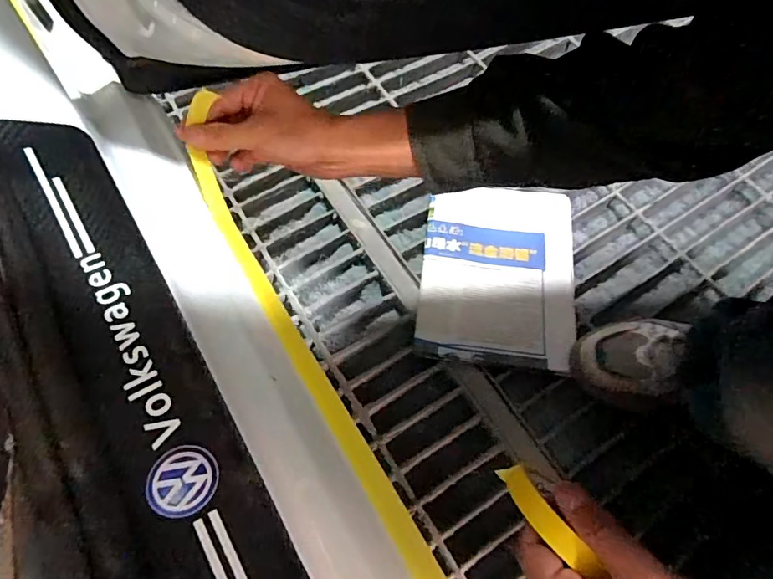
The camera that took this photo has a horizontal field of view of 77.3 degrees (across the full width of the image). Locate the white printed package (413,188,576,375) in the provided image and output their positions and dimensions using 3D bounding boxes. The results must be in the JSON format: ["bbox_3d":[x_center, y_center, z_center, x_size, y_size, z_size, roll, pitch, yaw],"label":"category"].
[{"bbox_3d":[0.154,-0.030,0.669,0.203,0.024,0.280,6,62,4],"label":"white printed package"}]

